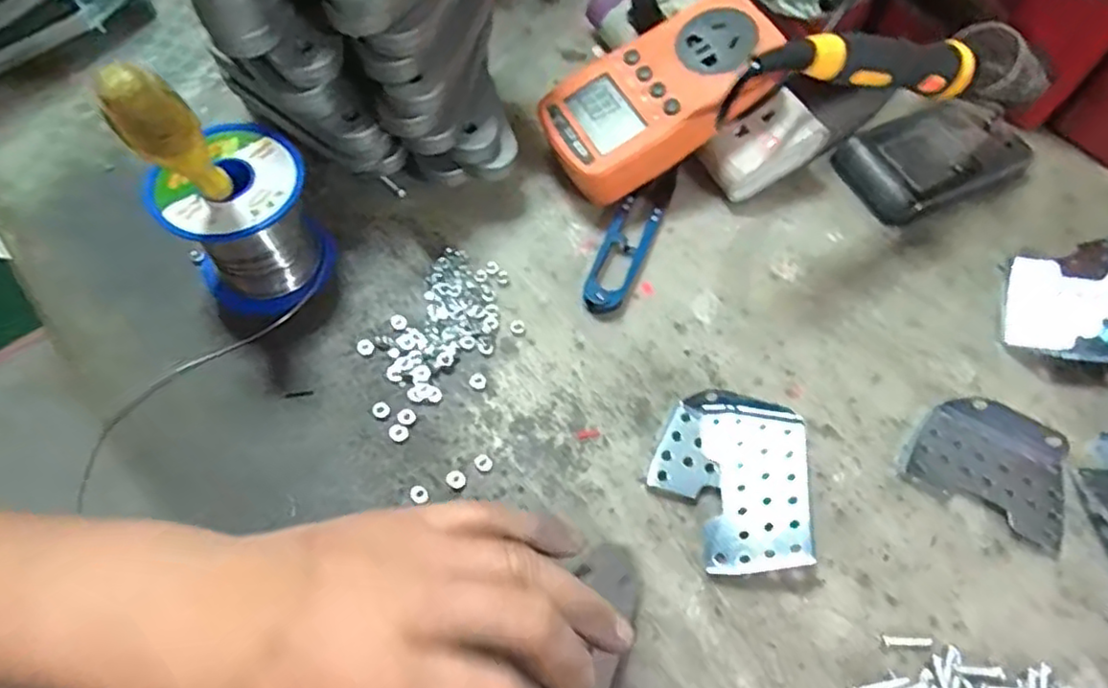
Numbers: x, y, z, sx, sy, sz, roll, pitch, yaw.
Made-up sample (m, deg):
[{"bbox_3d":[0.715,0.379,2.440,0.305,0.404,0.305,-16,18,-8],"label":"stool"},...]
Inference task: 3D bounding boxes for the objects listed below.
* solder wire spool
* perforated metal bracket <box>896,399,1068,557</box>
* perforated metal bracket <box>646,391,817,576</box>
[{"bbox_3d":[-0.145,-0.057,0.309,0.063,0.066,0.059,1,61,-3],"label":"solder wire spool"},{"bbox_3d":[0.205,0.052,0.299,0.069,0.017,0.058,27,63,11],"label":"perforated metal bracket"},{"bbox_3d":[0.078,0.061,0.285,0.064,0.020,0.074,4,61,-1],"label":"perforated metal bracket"}]

